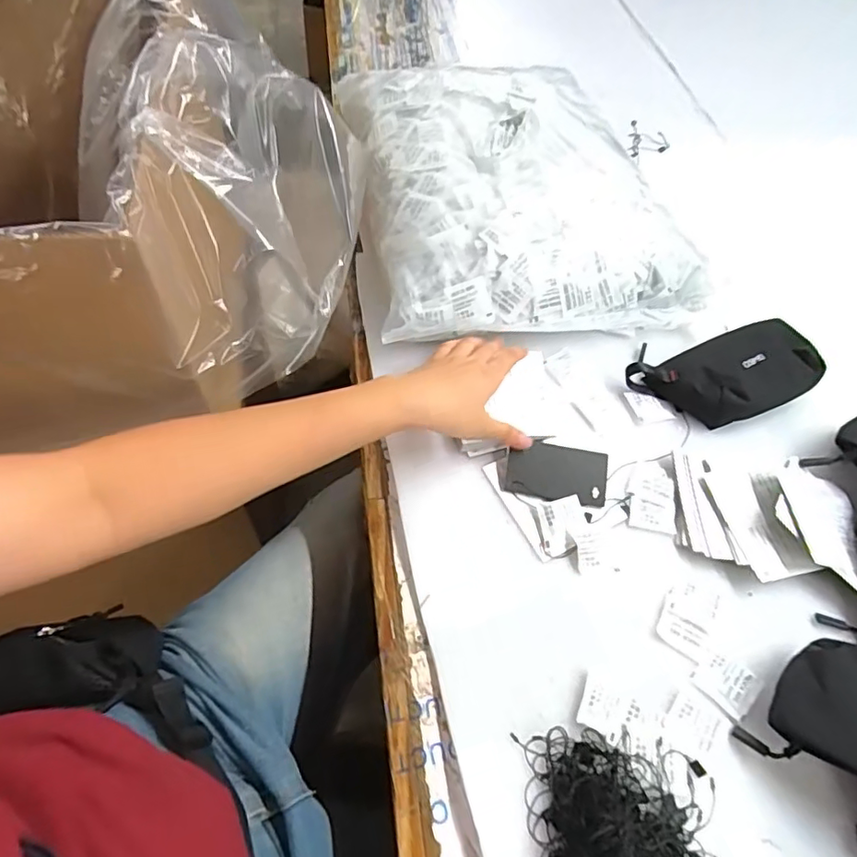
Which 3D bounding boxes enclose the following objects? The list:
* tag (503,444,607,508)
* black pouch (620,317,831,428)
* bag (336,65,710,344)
[{"bbox_3d":[0.115,0.040,0.508,0.089,0.004,0.050,9,70,3],"label":"tag"},{"bbox_3d":[0.309,-0.059,0.578,0.202,0.035,0.101,-17,60,-15],"label":"black pouch"},{"bbox_3d":[0.095,-0.296,0.661,0.355,0.075,0.428,-8,58,-10],"label":"bag"}]

